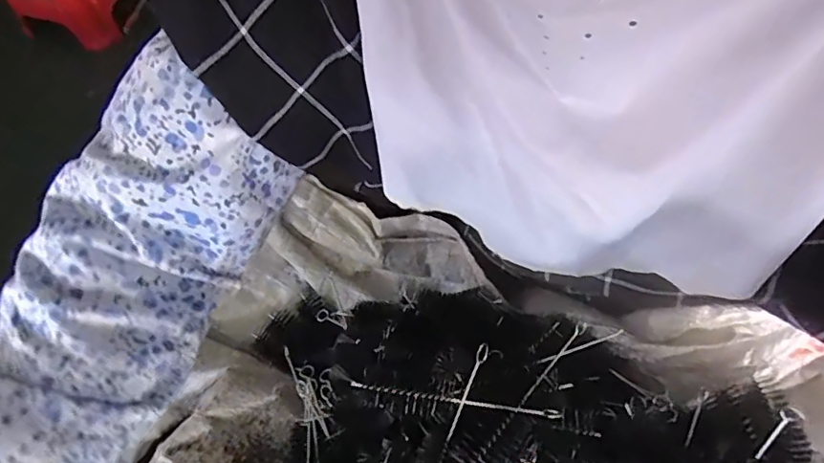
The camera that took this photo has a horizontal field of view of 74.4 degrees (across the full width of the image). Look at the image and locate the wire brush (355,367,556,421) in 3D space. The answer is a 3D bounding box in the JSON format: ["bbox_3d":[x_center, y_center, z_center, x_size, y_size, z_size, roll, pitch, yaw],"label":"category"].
[{"bbox_3d":[0.023,0.094,0.307,0.109,0.022,0.023,6,61,7],"label":"wire brush"}]

